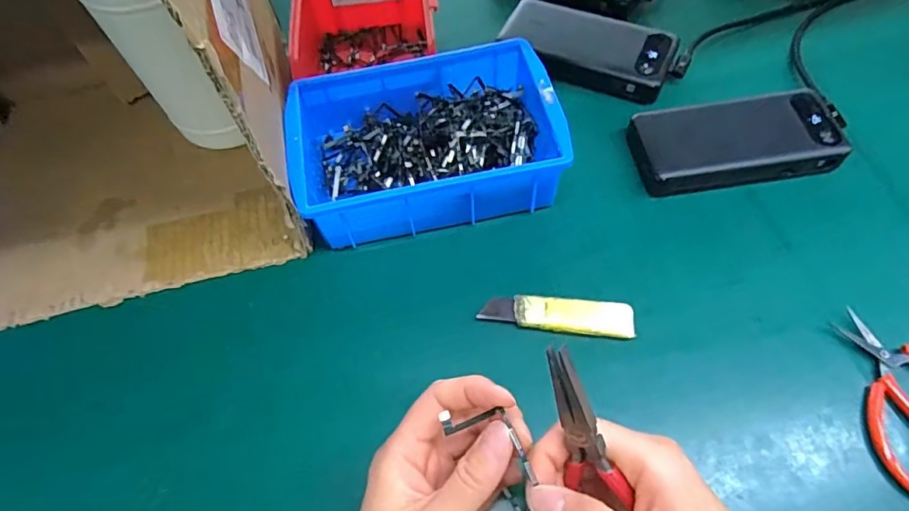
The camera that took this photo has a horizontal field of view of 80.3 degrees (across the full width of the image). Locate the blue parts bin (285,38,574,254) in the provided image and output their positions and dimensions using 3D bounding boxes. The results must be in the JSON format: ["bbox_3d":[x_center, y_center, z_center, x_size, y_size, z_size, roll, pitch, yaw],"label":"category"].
[{"bbox_3d":[-0.024,-0.093,0.431,0.196,0.063,0.141,-12,59,-4],"label":"blue parts bin"}]

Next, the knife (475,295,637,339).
[{"bbox_3d":[0.072,0.043,0.381,0.105,0.009,0.025,4,60,5],"label":"knife"}]

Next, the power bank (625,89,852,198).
[{"bbox_3d":[0.225,-0.092,0.435,0.155,0.030,0.066,-6,59,0],"label":"power bank"}]

